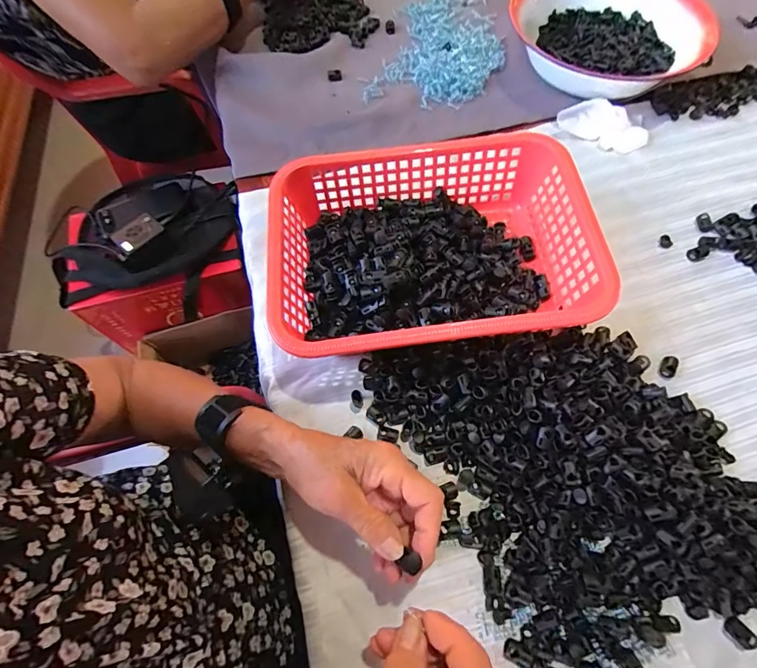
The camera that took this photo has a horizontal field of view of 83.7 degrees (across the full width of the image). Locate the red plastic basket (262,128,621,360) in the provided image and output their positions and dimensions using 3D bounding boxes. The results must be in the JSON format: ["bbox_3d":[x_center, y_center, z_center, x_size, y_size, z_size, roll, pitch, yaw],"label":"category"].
[{"bbox_3d":[0.052,-0.078,0.434,0.297,0.091,0.215,-7,66,0],"label":"red plastic basket"}]

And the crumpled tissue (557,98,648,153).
[{"bbox_3d":[0.289,-0.267,0.545,0.107,0.033,0.045,28,71,14],"label":"crumpled tissue"}]

